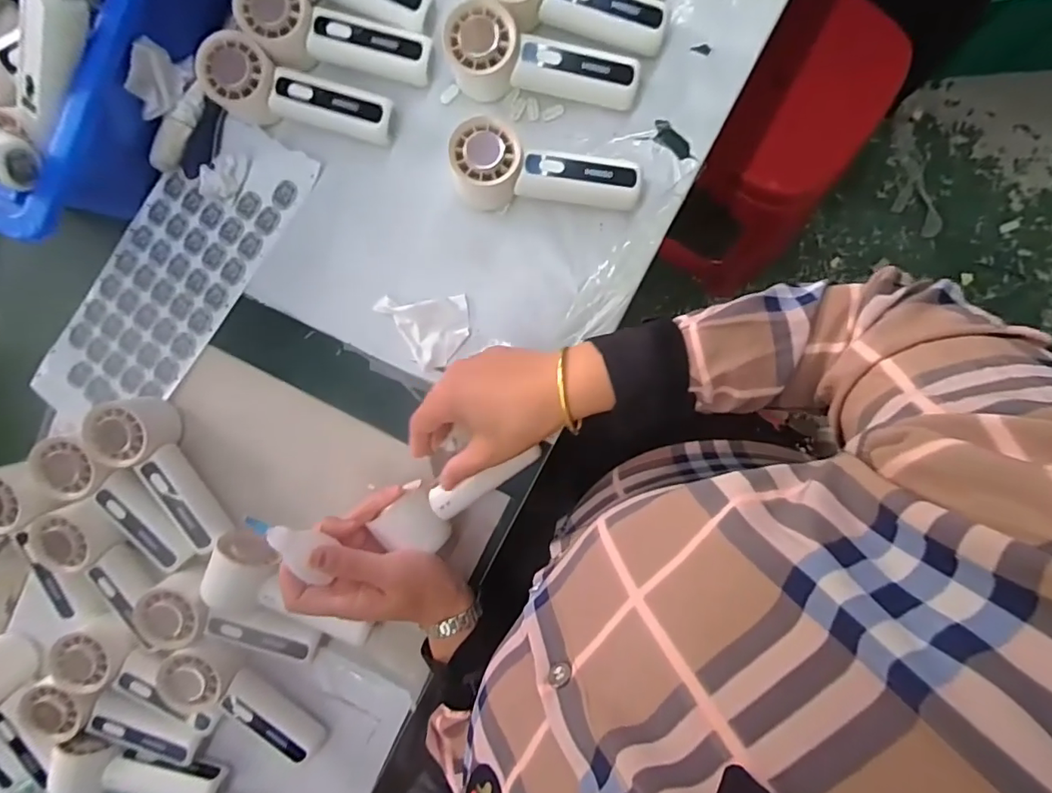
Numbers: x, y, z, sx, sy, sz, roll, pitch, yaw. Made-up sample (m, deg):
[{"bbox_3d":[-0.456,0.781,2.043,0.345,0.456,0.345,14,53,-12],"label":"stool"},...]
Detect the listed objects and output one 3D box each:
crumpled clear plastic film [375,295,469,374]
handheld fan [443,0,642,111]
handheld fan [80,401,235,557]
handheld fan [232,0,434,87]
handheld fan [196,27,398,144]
[{"bbox_3d":[-0.091,-0.057,0.476,0.078,0.013,0.063,-1,93,6],"label":"crumpled clear plastic film"},{"bbox_3d":[0.015,-0.273,0.434,0.151,0.047,0.052,9,94,6],"label":"handheld fan"},{"bbox_3d":[-0.332,0.075,0.486,0.053,0.053,0.149,-29,89,7],"label":"handheld fan"},{"bbox_3d":[-0.160,-0.297,0.448,0.153,0.048,0.058,20,95,5],"label":"handheld fan"},{"bbox_3d":[-0.191,-0.250,0.454,0.149,0.054,0.054,21,95,5],"label":"handheld fan"}]

